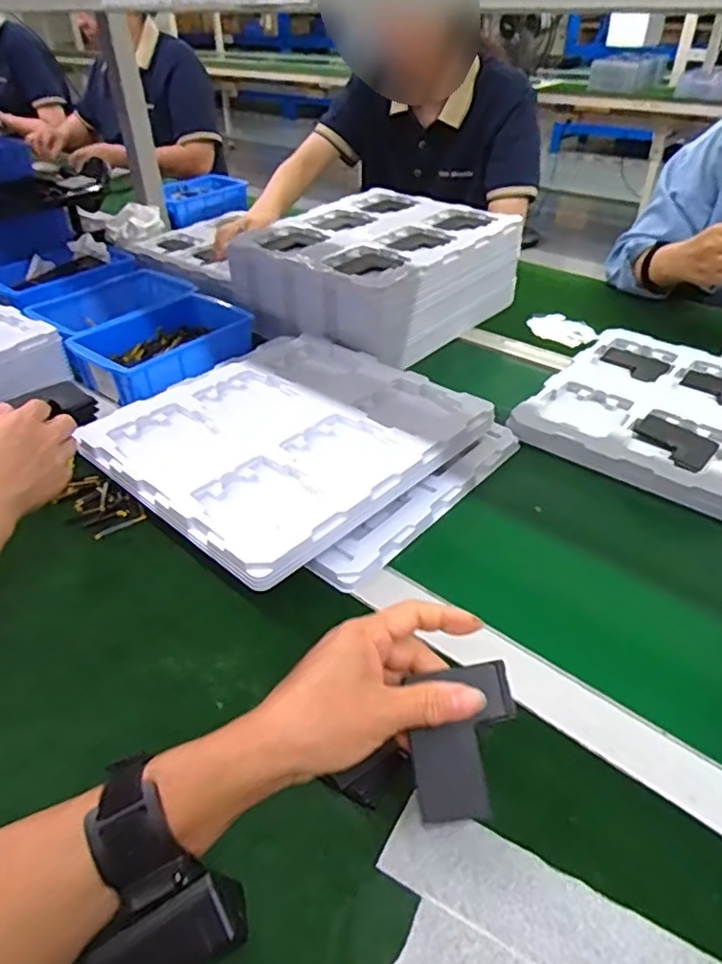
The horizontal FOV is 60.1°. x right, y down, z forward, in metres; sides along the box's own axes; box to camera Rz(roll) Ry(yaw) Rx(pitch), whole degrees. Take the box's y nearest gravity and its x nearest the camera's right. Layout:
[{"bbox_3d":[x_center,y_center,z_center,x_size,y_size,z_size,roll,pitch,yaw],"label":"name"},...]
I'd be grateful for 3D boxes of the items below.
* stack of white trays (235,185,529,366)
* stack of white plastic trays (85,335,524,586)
[{"bbox_3d":[0.015,-0.299,0.899,0.286,0.121,0.336,28,46,31],"label":"stack of white trays"},{"bbox_3d":[-0.064,-0.040,0.635,0.319,0.050,0.327,28,46,31],"label":"stack of white plastic trays"}]

